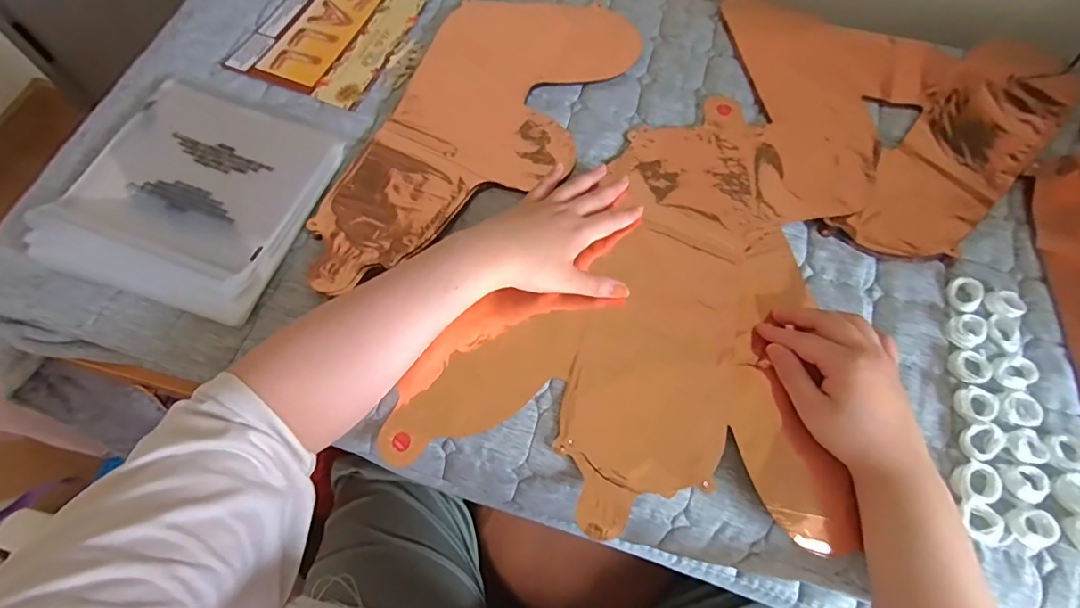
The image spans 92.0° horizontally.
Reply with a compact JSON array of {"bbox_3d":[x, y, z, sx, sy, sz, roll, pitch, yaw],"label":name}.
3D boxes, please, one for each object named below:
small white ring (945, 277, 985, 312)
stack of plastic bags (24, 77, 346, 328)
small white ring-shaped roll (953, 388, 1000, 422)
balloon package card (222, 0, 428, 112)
[{"bbox_3d":[0.382,-0.010,0.468,0.032,0.010,0.028,-40,72,-16],"label":"small white ring"},{"bbox_3d":[-0.323,-0.107,0.495,0.211,0.031,0.218,18,67,8],"label":"stack of plastic bags"},{"bbox_3d":[0.358,0.081,0.425,0.034,0.009,0.028,-11,67,-5],"label":"small white ring-shaped roll"},{"bbox_3d":[-0.239,-0.315,0.601,0.159,0.006,0.189,20,68,8],"label":"balloon package card"}]

